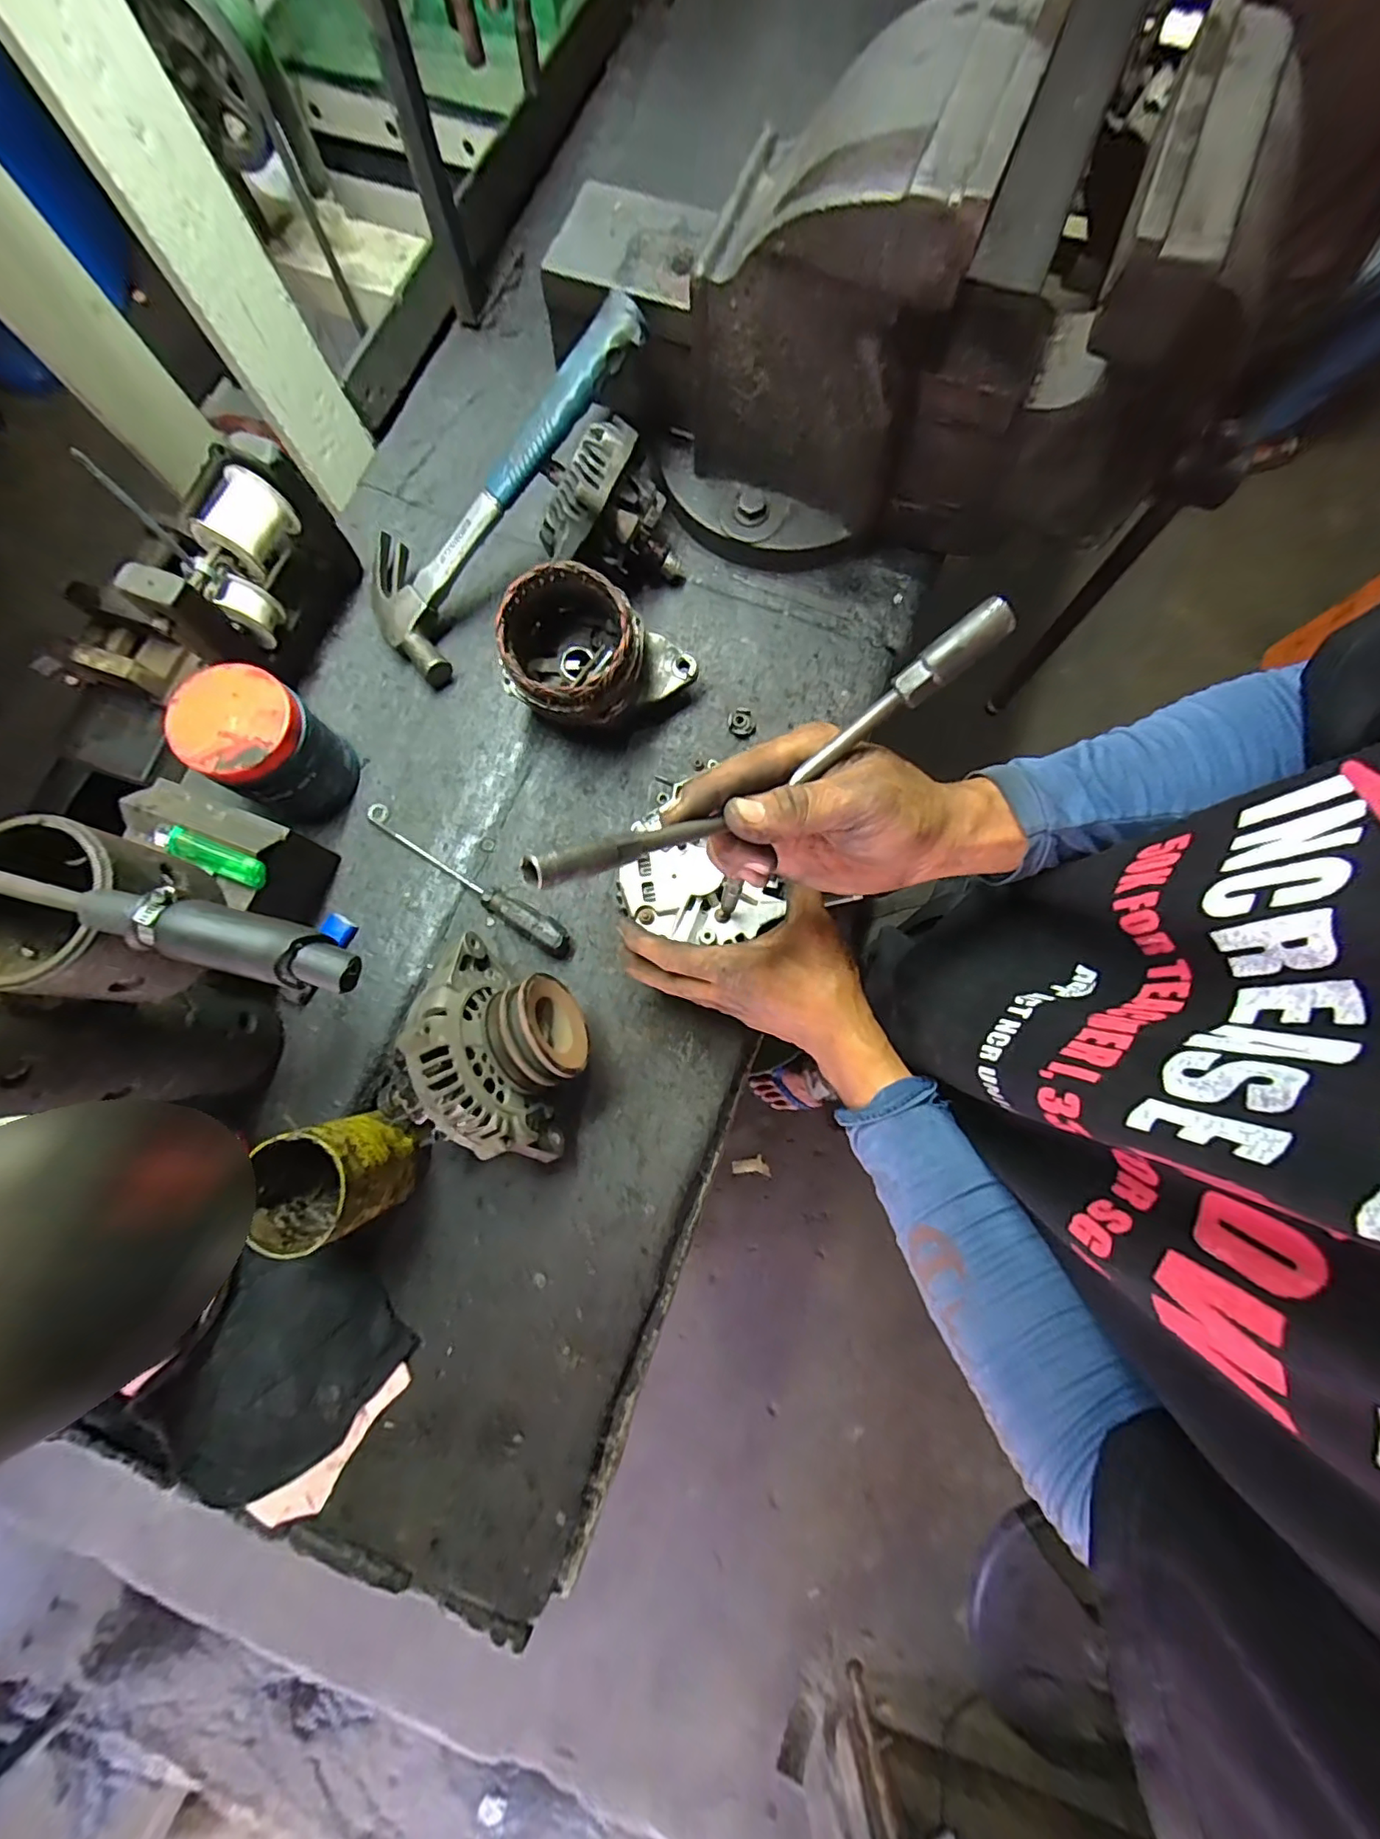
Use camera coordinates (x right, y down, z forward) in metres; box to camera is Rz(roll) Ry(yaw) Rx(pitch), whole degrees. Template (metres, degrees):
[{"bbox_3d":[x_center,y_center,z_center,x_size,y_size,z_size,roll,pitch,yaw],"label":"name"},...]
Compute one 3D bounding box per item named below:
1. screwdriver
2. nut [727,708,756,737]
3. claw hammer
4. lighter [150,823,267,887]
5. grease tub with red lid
[{"bbox_3d":[-0.193,-0.033,0.519,0.218,0.027,0.026,33,79,7],"label":"screwdriver"},{"bbox_3d":[0.049,-0.185,0.551,0.024,0.011,0.026,0,77,0],"label":"nut"},{"bbox_3d":[-0.165,-0.373,0.512,0.330,0.026,0.125,-42,80,18],"label":"claw hammer"},{"bbox_3d":[-0.357,-0.047,0.438,0.081,0.017,0.022,23,78,5],"label":"lighter"},{"bbox_3d":[-0.349,-0.143,0.493,0.091,0.102,0.088,0,77,0],"label":"grease tub with red lid"}]

